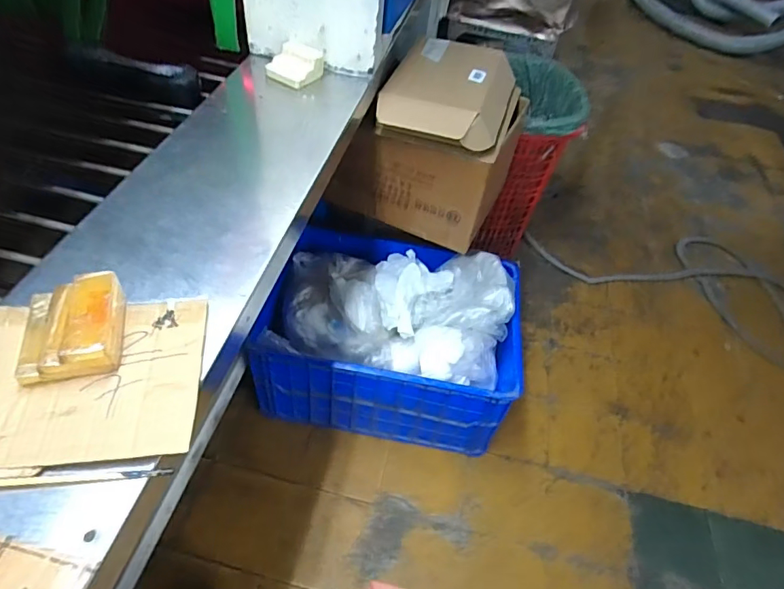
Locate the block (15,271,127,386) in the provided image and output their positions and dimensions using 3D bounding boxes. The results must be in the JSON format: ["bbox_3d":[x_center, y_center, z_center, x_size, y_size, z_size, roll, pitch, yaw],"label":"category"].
[{"bbox_3d":[-0.304,0.030,0.462,0.085,0.044,0.103,-7,50,-13],"label":"block"}]

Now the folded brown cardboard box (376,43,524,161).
[{"bbox_3d":[0.129,-0.417,1.038,0.249,0.084,0.344,17,49,8],"label":"folded brown cardboard box"}]

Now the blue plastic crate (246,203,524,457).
[{"bbox_3d":[0.015,0.102,1.267,0.558,0.362,0.428,9,48,1],"label":"blue plastic crate"}]

